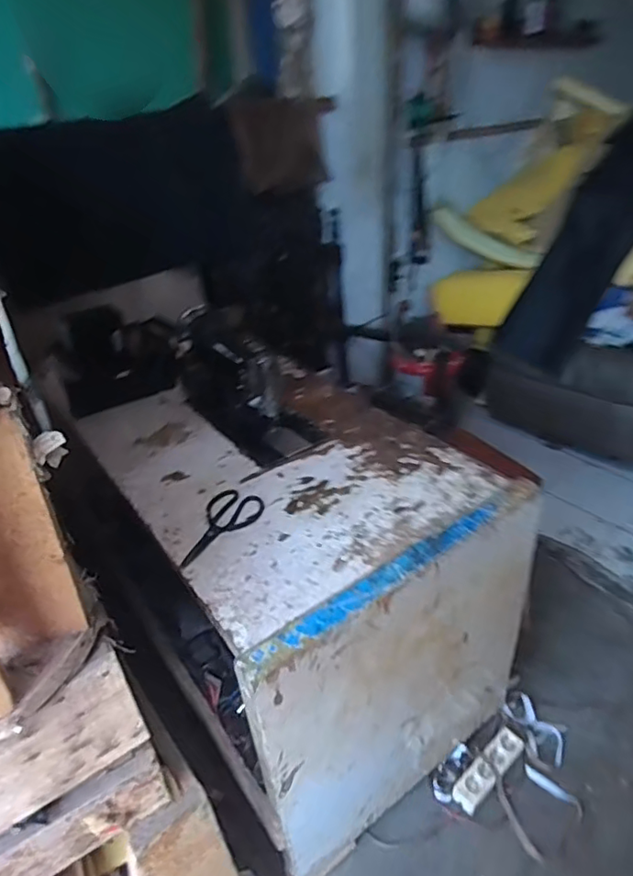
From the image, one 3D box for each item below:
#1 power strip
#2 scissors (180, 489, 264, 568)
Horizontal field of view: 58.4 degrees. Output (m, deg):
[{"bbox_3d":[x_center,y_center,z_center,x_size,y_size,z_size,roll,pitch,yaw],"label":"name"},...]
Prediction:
[{"bbox_3d":[0.390,0.746,1.274,0.206,0.043,0.056,-26,37,-33],"label":"power strip"},{"bbox_3d":[-0.173,0.155,0.992,0.100,0.013,0.190,12,34,23],"label":"scissors"}]

